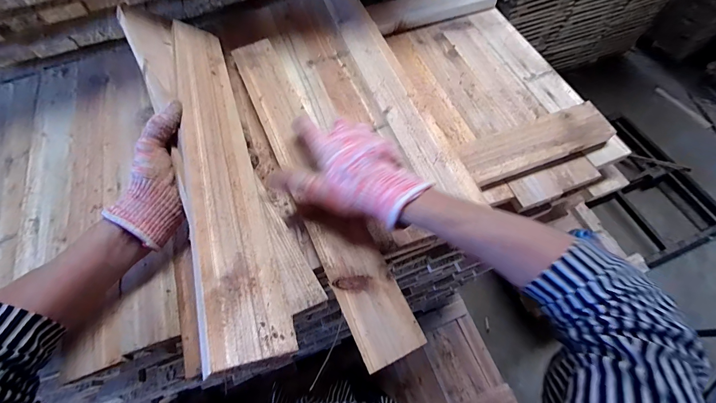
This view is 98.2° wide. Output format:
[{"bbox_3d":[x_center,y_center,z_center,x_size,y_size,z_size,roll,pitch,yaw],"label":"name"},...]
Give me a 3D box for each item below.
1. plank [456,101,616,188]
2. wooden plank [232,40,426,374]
[{"bbox_3d":[0.246,-0.083,0.438,0.217,0.017,0.070,-19,65,-6],"label":"plank"},{"bbox_3d":[-0.063,-0.043,0.393,0.066,0.024,0.470,-25,66,-9],"label":"wooden plank"}]

